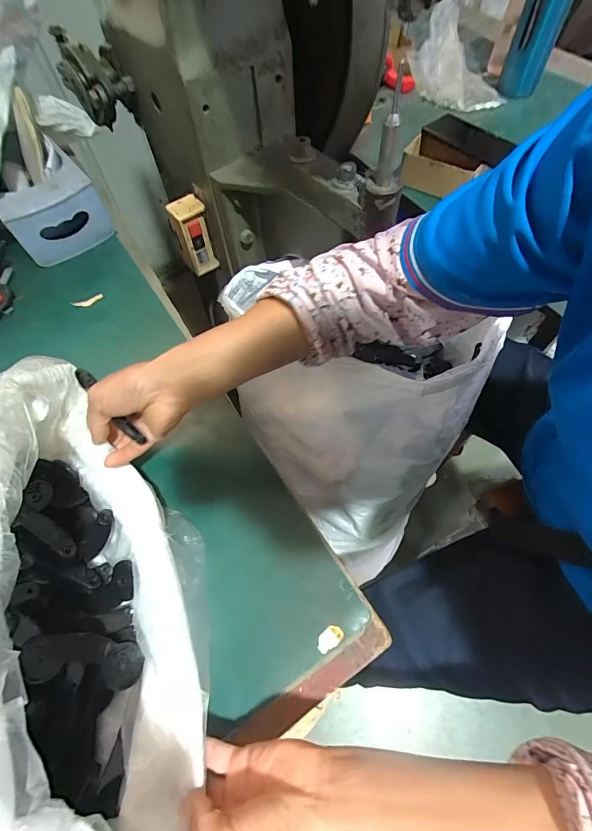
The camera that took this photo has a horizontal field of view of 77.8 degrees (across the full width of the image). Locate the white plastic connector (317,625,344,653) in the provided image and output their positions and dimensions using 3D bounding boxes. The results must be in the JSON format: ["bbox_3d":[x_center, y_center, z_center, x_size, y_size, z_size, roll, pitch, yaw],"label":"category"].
[{"bbox_3d":[0.031,0.206,0.339,0.026,0.004,0.015,-33,65,-14],"label":"white plastic connector"}]

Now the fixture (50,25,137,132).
[{"bbox_3d":[-0.244,-0.414,0.451,0.069,0.090,0.057,-31,65,-13],"label":"fixture"}]

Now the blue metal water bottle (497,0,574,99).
[{"bbox_3d":[0.424,-0.682,0.639,0.078,0.299,0.059,25,95,15],"label":"blue metal water bottle"}]

